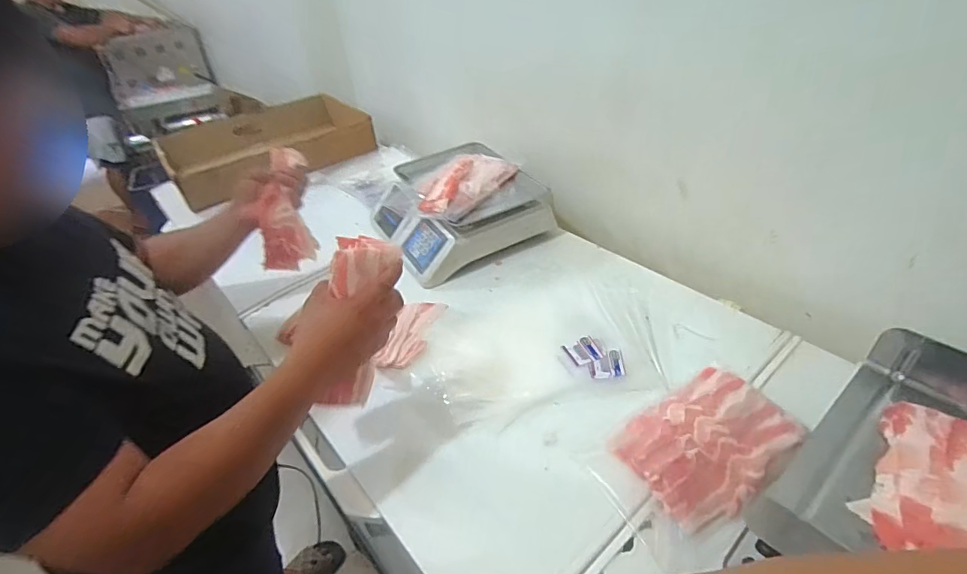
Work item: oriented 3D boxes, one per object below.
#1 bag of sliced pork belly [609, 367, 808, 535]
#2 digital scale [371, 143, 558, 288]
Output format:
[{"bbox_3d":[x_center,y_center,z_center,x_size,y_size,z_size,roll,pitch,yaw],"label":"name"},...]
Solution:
[{"bbox_3d":[0.296,0.203,0.636,0.222,0.039,0.158,-28,44,-23],"label":"bag of sliced pork belly"},{"bbox_3d":[-0.064,-0.187,1.084,0.323,0.119,0.340,-24,42,-19],"label":"digital scale"}]

